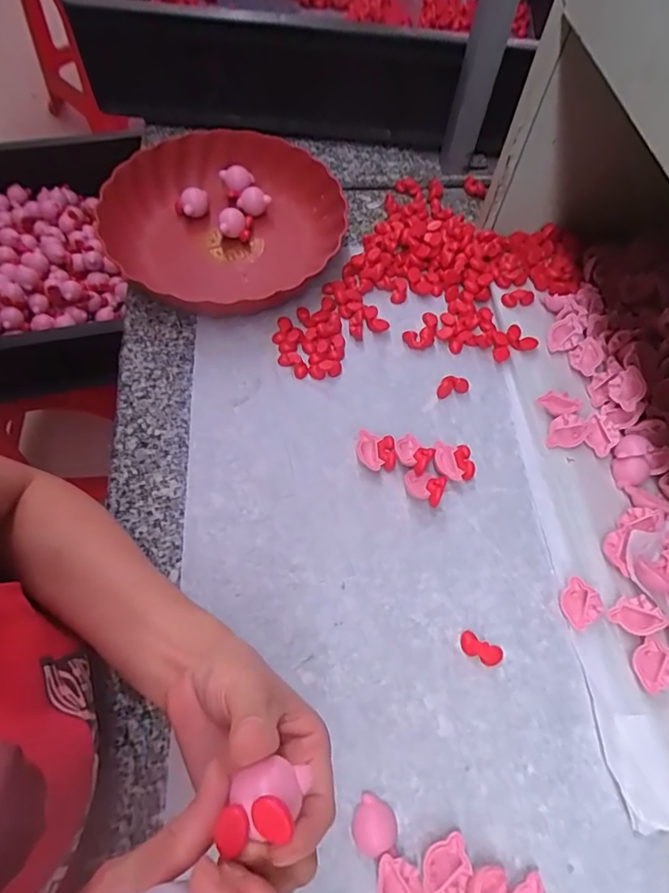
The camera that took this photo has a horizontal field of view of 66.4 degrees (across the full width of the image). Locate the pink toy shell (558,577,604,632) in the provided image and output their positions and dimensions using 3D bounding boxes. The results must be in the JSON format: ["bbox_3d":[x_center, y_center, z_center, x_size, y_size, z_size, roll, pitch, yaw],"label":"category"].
[{"bbox_3d":[0.188,0.121,0.394,0.031,0.004,0.031,-50,58,8],"label":"pink toy shell"}]

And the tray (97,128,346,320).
[{"bbox_3d":[-0.112,-0.232,0.534,0.239,0.053,0.248,-21,66,-13],"label":"tray"}]

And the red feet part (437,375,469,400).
[{"bbox_3d":[0.112,-0.057,0.485,0.032,0.014,0.015,-18,66,-12],"label":"red feet part"}]

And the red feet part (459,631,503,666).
[{"bbox_3d":[0.110,0.152,0.382,0.033,0.010,0.016,29,66,11],"label":"red feet part"}]

